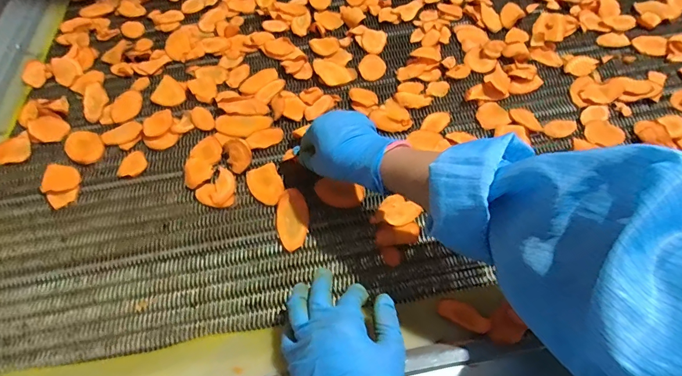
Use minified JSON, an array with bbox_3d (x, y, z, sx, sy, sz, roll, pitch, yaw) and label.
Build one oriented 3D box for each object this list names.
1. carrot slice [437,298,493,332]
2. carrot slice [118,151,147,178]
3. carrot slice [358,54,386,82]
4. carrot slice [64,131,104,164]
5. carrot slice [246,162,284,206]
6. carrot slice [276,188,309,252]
[{"bbox_3d":[0.116,0.120,0.370,0.052,0.004,0.025,18,40,40],"label":"carrot slice"},{"bbox_3d":[-0.276,-0.033,0.522,0.033,0.006,0.043,-5,56,0],"label":"carrot slice"},{"bbox_3d":[0.049,-0.189,0.612,0.041,0.005,0.055,2,56,4],"label":"carrot slice"},{"bbox_3d":[-0.353,-0.057,0.539,0.045,0.007,0.063,-34,61,-18],"label":"carrot slice"},{"bbox_3d":[-0.096,-0.006,0.496,0.041,0.007,0.064,-21,57,-11],"label":"carrot slice"},{"bbox_3d":[-0.059,0.035,0.469,0.036,0.010,0.076,-6,56,-1],"label":"carrot slice"}]

